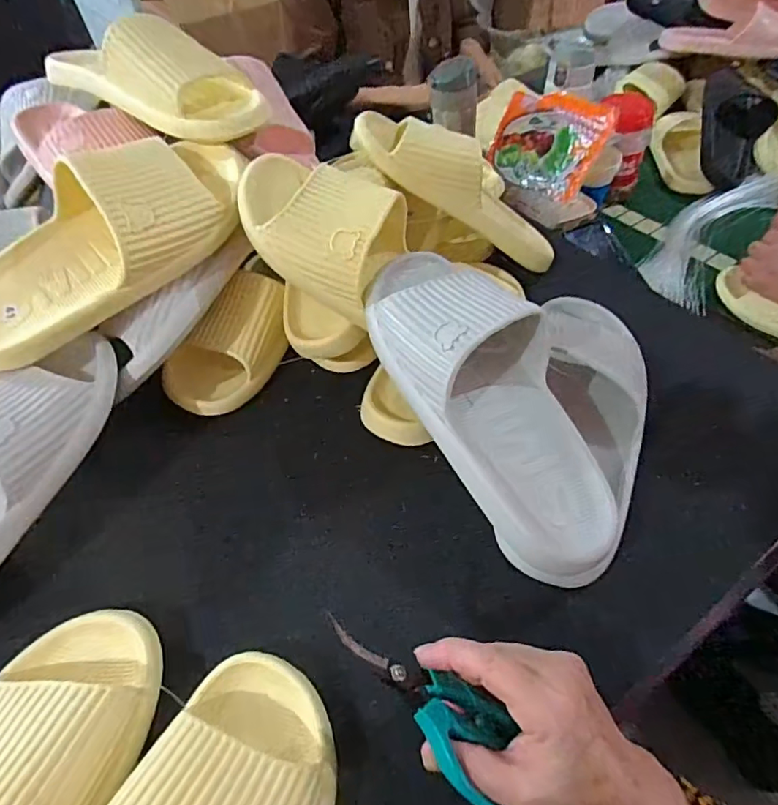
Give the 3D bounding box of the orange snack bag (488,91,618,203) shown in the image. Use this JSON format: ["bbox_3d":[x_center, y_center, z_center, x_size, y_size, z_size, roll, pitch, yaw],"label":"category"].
[{"bbox_3d":[0.212,-0.359,0.746,0.155,0.126,0.022,40,17,31],"label":"orange snack bag"}]

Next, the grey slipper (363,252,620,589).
[{"bbox_3d":[0.075,-0.012,0.398,0.114,0.075,0.290,-23,72,-17],"label":"grey slipper"}]

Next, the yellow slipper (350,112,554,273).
[{"bbox_3d":[0.081,-0.225,0.550,0.237,0.065,0.091,25,42,-28],"label":"yellow slipper"}]

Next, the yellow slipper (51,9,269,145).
[{"bbox_3d":[-0.221,-0.318,0.508,0.266,0.064,0.091,29,56,24],"label":"yellow slipper"}]

